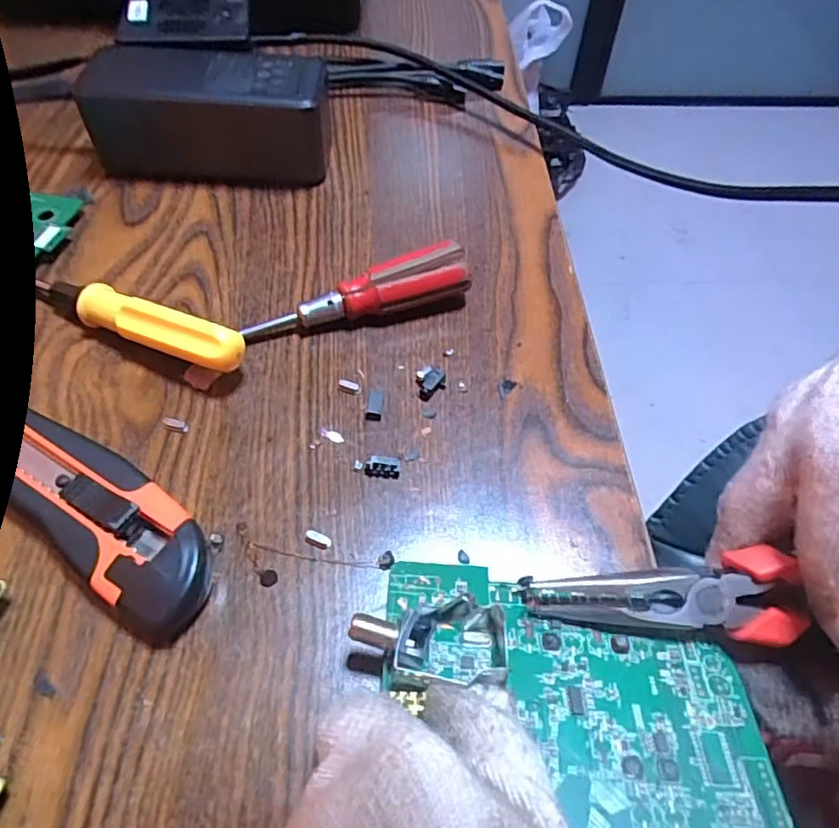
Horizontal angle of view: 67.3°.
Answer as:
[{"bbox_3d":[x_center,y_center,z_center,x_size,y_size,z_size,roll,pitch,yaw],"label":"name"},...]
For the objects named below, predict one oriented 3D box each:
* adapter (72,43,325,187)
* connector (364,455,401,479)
[{"bbox_3d":[-0.119,-0.170,0.363,0.129,0.054,0.062,2,54,-2],"label":"adapter"},{"bbox_3d":[-0.015,0.022,0.259,0.014,0.007,0.008,3,54,-2],"label":"connector"}]

